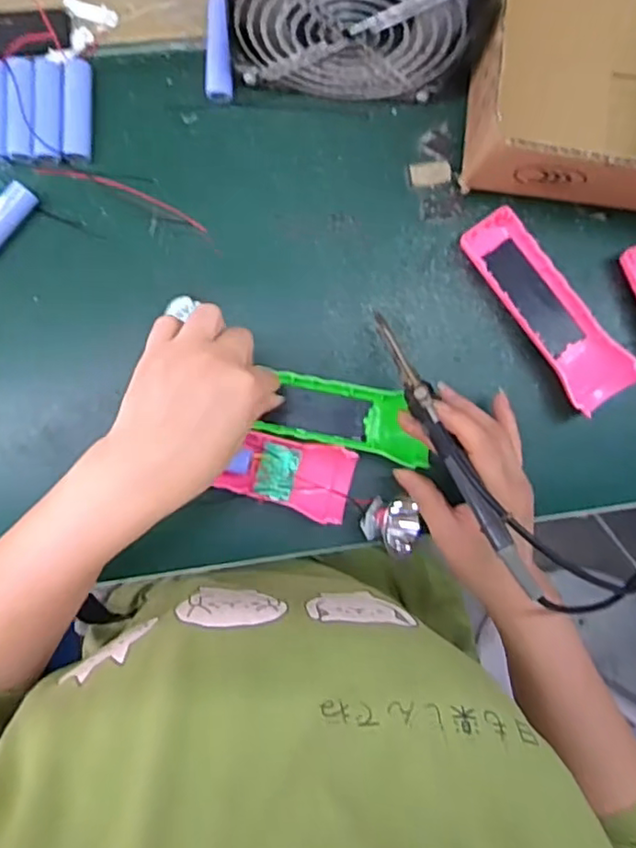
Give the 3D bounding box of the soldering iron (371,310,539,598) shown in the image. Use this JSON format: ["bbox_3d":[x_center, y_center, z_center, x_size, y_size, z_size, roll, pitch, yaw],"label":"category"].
[{"bbox_3d":[0.080,0.012,0.379,0.014,0.024,0.193,-25,71,-4],"label":"soldering iron"}]

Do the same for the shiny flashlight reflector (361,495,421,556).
[{"bbox_3d":[0.050,0.067,0.426,0.035,0.027,0.034,21,87,-2],"label":"shiny flashlight reflector"}]

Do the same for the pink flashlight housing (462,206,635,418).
[{"bbox_3d":[0.162,-0.080,0.450,0.047,0.028,0.155,-38,90,-4],"label":"pink flashlight housing"}]

